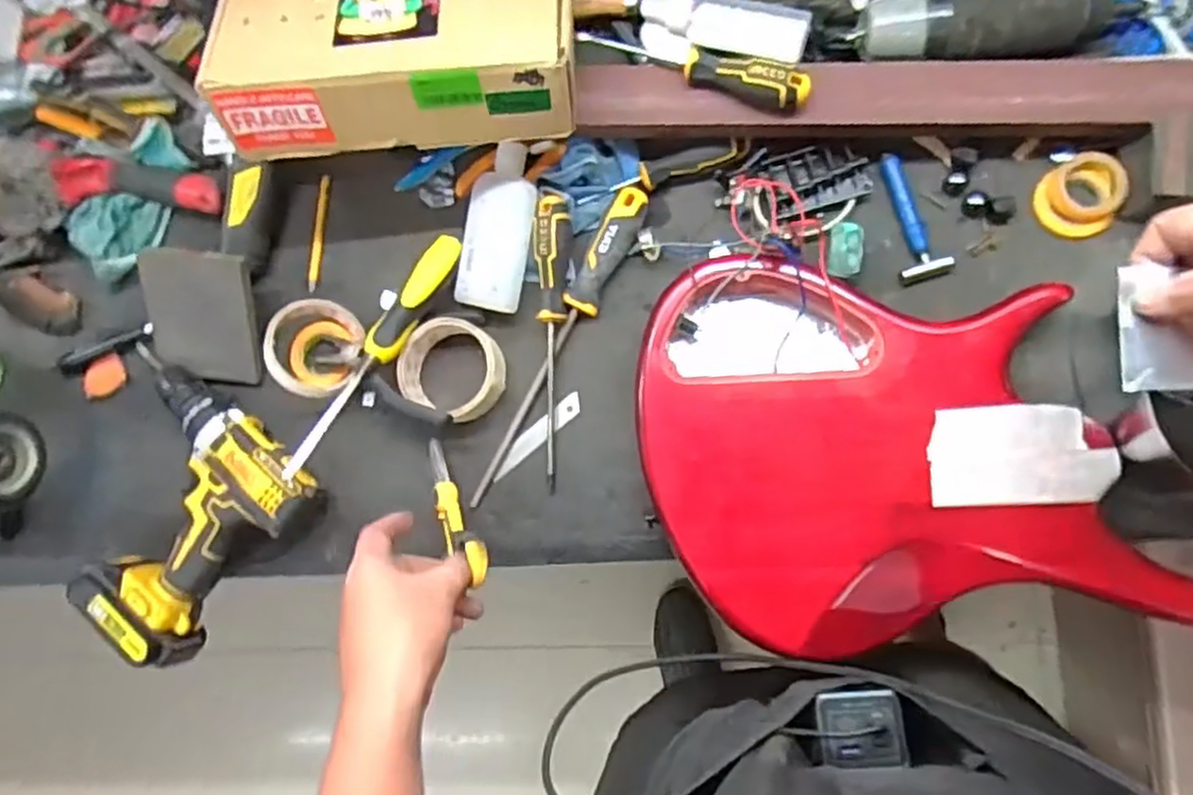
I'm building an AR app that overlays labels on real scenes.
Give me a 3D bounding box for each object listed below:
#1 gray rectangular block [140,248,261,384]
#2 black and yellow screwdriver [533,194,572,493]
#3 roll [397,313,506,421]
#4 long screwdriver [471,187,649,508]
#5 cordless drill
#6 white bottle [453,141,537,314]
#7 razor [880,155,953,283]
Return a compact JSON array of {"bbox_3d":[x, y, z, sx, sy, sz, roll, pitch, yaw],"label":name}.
[{"bbox_3d":[-0.359,-0.072,0.684,0.102,0.013,0.118,8,116,7],"label":"gray rectangular block"},{"bbox_3d":[-0.040,-0.050,0.653,0.026,0.038,0.247,1,86,8],"label":"black and yellow screwdriver"},{"bbox_3d":[-0.125,-0.026,0.664,0.086,0.046,0.081,-1,86,8],"label":"roll"},{"bbox_3d":[-0.032,-0.042,0.659,0.029,0.027,0.305,26,90,9],"label":"long screwdriver"},{"bbox_3d":[-0.387,0.091,0.677,0.229,0.083,0.206,35,91,9],"label":"cordless drill"},{"bbox_3d":[-0.087,-0.148,0.655,0.061,0.028,0.139,10,87,9],"label":"white bottle"},{"bbox_3d":[0.256,-0.149,0.632,0.041,0.015,0.111,-25,83,6],"label":"razor"}]

